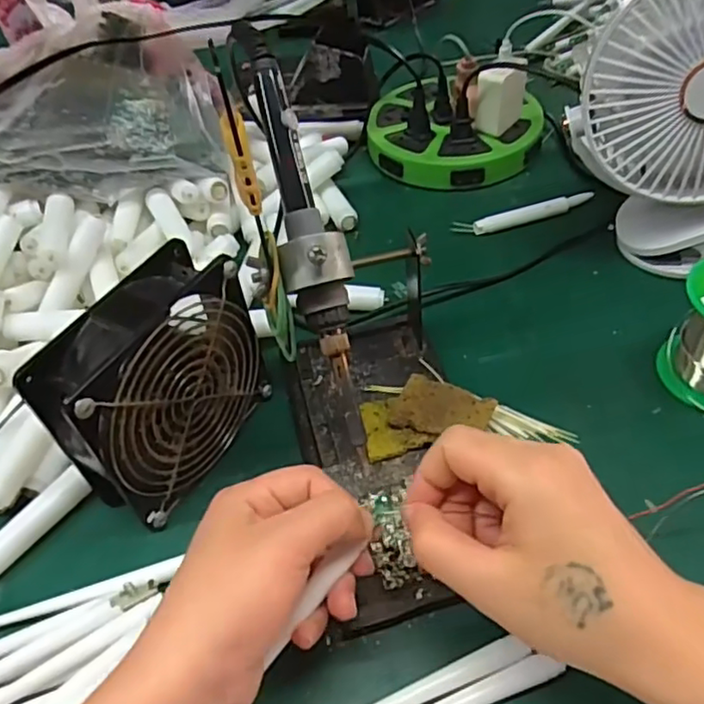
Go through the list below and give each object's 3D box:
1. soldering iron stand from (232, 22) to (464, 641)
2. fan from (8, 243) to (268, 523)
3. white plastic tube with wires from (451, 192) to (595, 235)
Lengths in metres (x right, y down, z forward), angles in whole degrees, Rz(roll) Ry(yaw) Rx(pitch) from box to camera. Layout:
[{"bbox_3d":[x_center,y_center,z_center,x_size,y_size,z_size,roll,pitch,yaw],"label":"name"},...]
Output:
[{"bbox_3d":[0.012,-0.008,0.312,0.093,0.204,0.203,-11,48,-4],"label":"soldering iron stand"},{"bbox_3d":[-0.108,0.019,0.355,0.052,0.112,0.134,21,53,23],"label":"fan"},{"bbox_3d":[0.143,-0.114,0.518,0.118,0.009,0.015,-16,48,-8],"label":"white plastic tube with wires"}]

